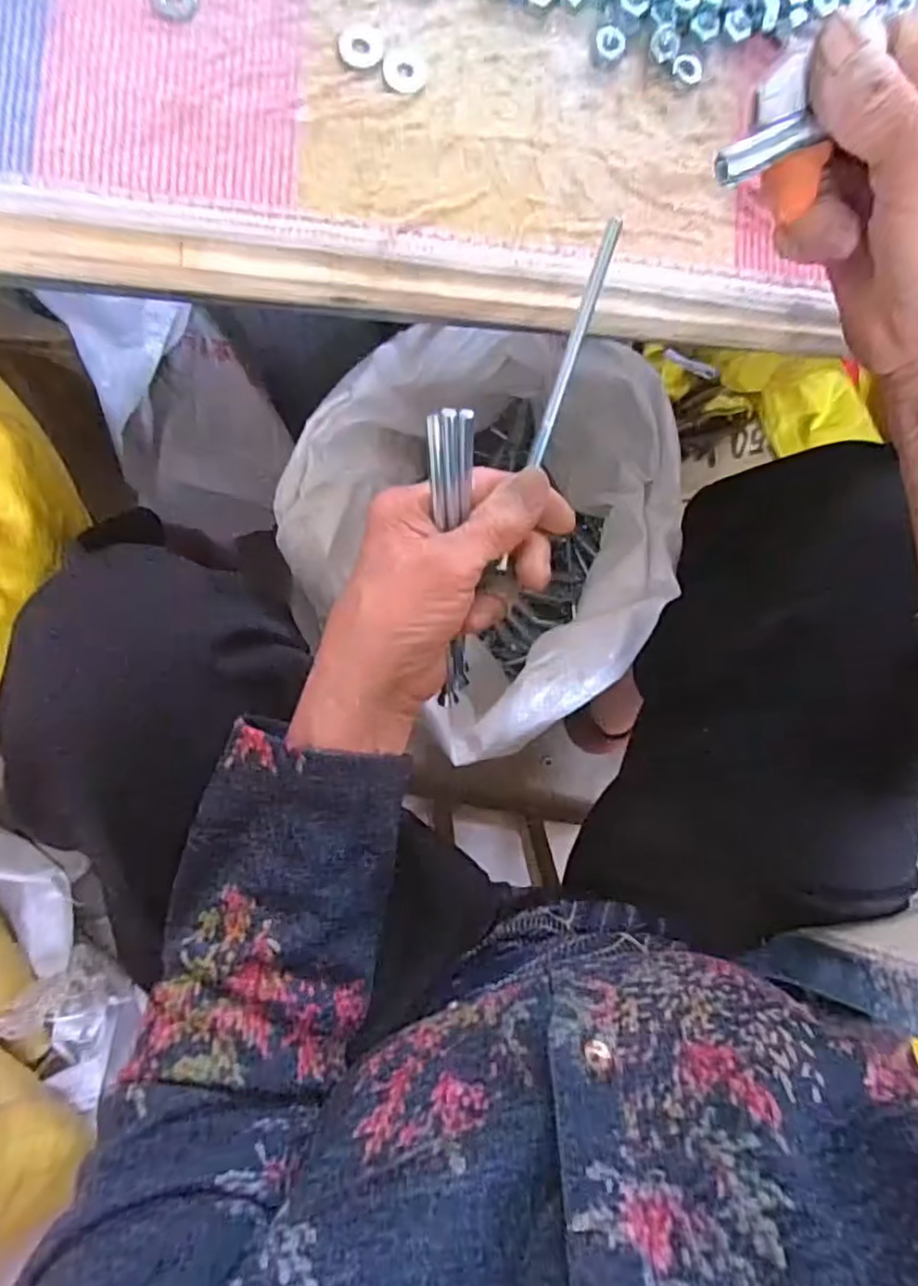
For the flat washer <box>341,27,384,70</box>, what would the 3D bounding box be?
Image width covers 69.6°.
[{"bbox_3d":[-0.042,-0.260,0.287,0.019,0.004,0.016,-6,92,-7],"label":"flat washer"}]

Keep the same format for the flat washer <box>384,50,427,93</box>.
[{"bbox_3d":[-0.024,-0.251,0.289,0.018,0.004,0.018,-9,92,-6],"label":"flat washer"}]

